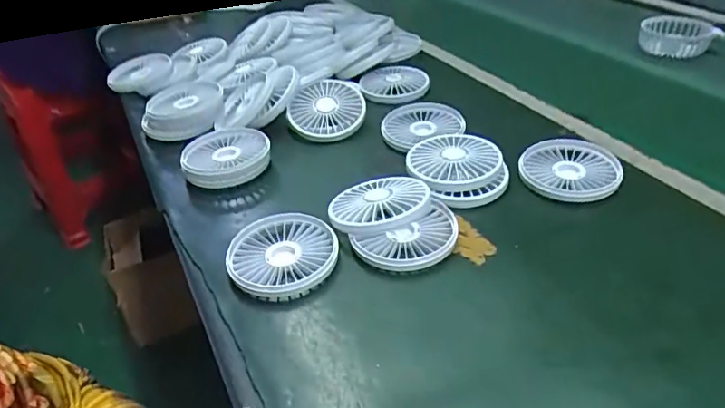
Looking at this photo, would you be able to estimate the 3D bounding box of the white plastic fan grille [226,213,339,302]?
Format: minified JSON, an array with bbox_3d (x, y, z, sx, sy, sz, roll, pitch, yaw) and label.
[{"bbox_3d":[-0.064,0.042,0.423,0.081,0.022,0.083,-4,36,3],"label":"white plastic fan grille"}]

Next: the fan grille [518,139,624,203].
[{"bbox_3d":[0.203,-0.037,0.508,0.086,0.023,0.083,-4,36,3],"label":"fan grille"}]

